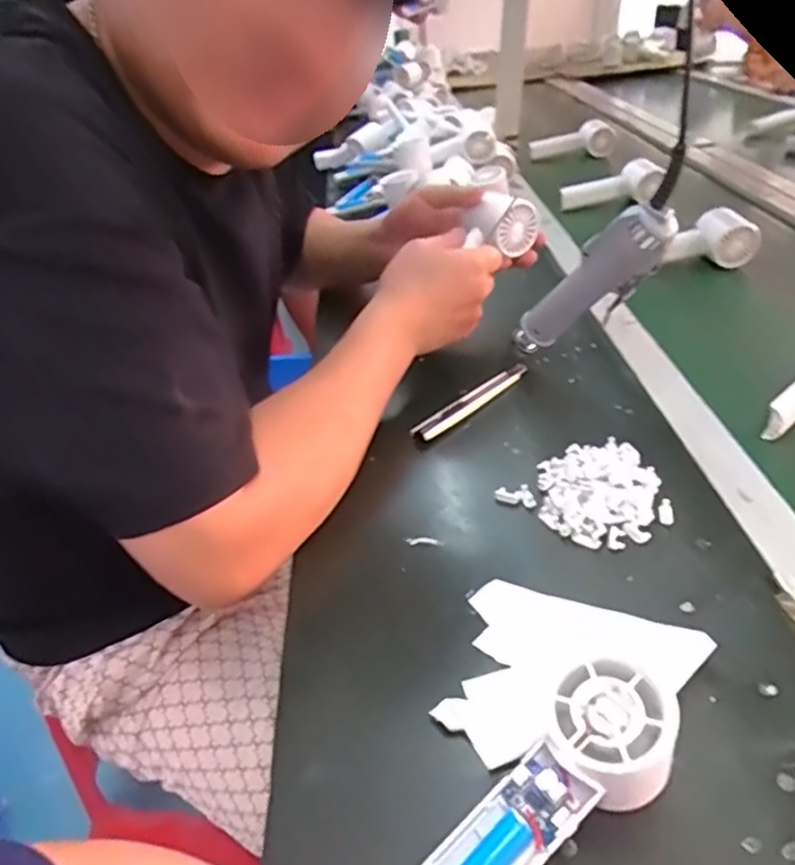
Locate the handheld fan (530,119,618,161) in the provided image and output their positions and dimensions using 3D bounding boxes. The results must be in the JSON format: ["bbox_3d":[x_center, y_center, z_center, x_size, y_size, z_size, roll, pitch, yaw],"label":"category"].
[{"bbox_3d":[0.343,-0.586,1.342,0.184,0.062,0.052,-6,34,0],"label":"handheld fan"}]

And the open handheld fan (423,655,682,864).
[{"bbox_3d":[0.063,0.172,0.301,0.157,0.050,0.052,-40,43,-11],"label":"open handheld fan"}]

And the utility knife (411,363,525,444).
[{"bbox_3d":[0.068,-0.028,0.592,0.133,0.014,0.017,-30,41,-31],"label":"utility knife"}]

